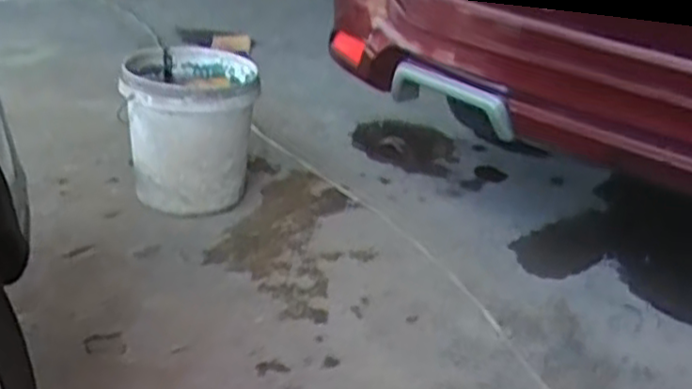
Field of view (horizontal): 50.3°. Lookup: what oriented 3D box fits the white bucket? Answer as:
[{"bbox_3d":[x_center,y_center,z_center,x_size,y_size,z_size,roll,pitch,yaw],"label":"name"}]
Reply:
[{"bbox_3d":[-0.363,-0.148,1.750,0.300,0.296,0.330,-1,28,-10],"label":"white bucket"}]

